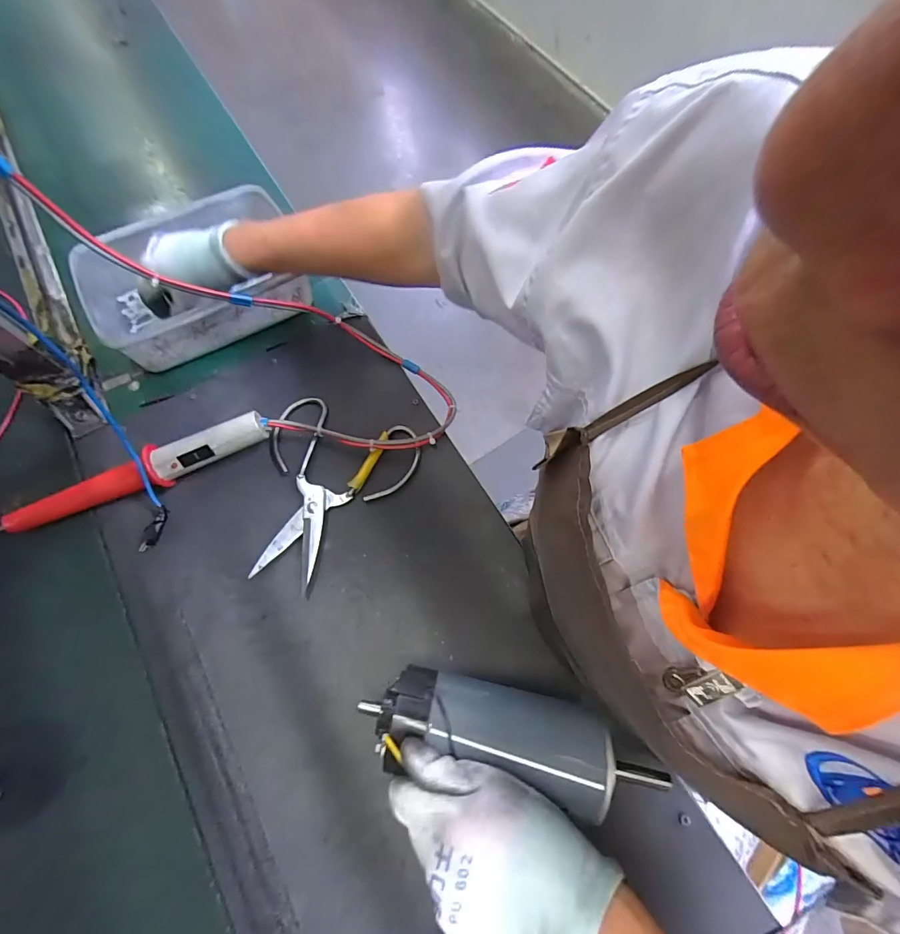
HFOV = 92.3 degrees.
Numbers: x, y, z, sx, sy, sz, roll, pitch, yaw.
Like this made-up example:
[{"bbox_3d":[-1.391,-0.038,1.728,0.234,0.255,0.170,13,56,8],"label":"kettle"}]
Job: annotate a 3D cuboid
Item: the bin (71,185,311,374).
[{"bbox_3d":[-0.301,-0.222,0.506,0.231,0.069,0.175,-24,70,-9],"label":"bin"}]

